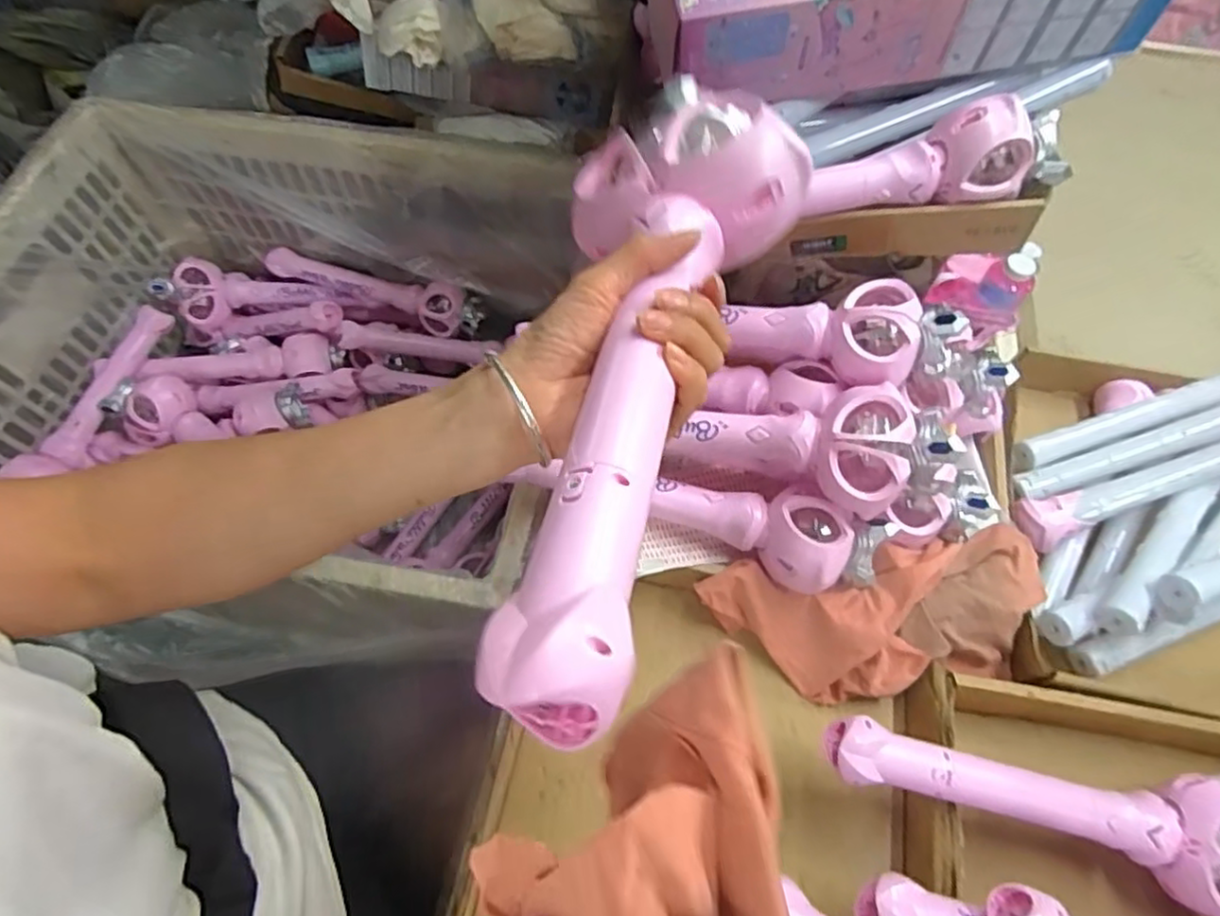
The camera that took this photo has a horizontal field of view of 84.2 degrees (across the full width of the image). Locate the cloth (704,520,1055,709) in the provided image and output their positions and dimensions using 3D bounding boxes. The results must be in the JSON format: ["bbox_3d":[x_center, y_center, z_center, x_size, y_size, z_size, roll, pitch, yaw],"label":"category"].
[{"bbox_3d":[0.232,0.145,0.601,0.282,0.078,0.116,-5,61,-4],"label":"cloth"}]

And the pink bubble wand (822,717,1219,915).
[{"bbox_3d":[0.347,0.272,0.512,0.363,0.057,0.097,8,61,3],"label":"pink bubble wand"}]

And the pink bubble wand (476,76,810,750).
[{"bbox_3d":[0.014,-0.050,0.297,0.117,0.064,0.325,12,55,6],"label":"pink bubble wand"}]

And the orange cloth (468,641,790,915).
[{"bbox_3d":[0.005,0.123,0.227,0.096,0.044,0.099,-1,61,-2],"label":"orange cloth"}]

